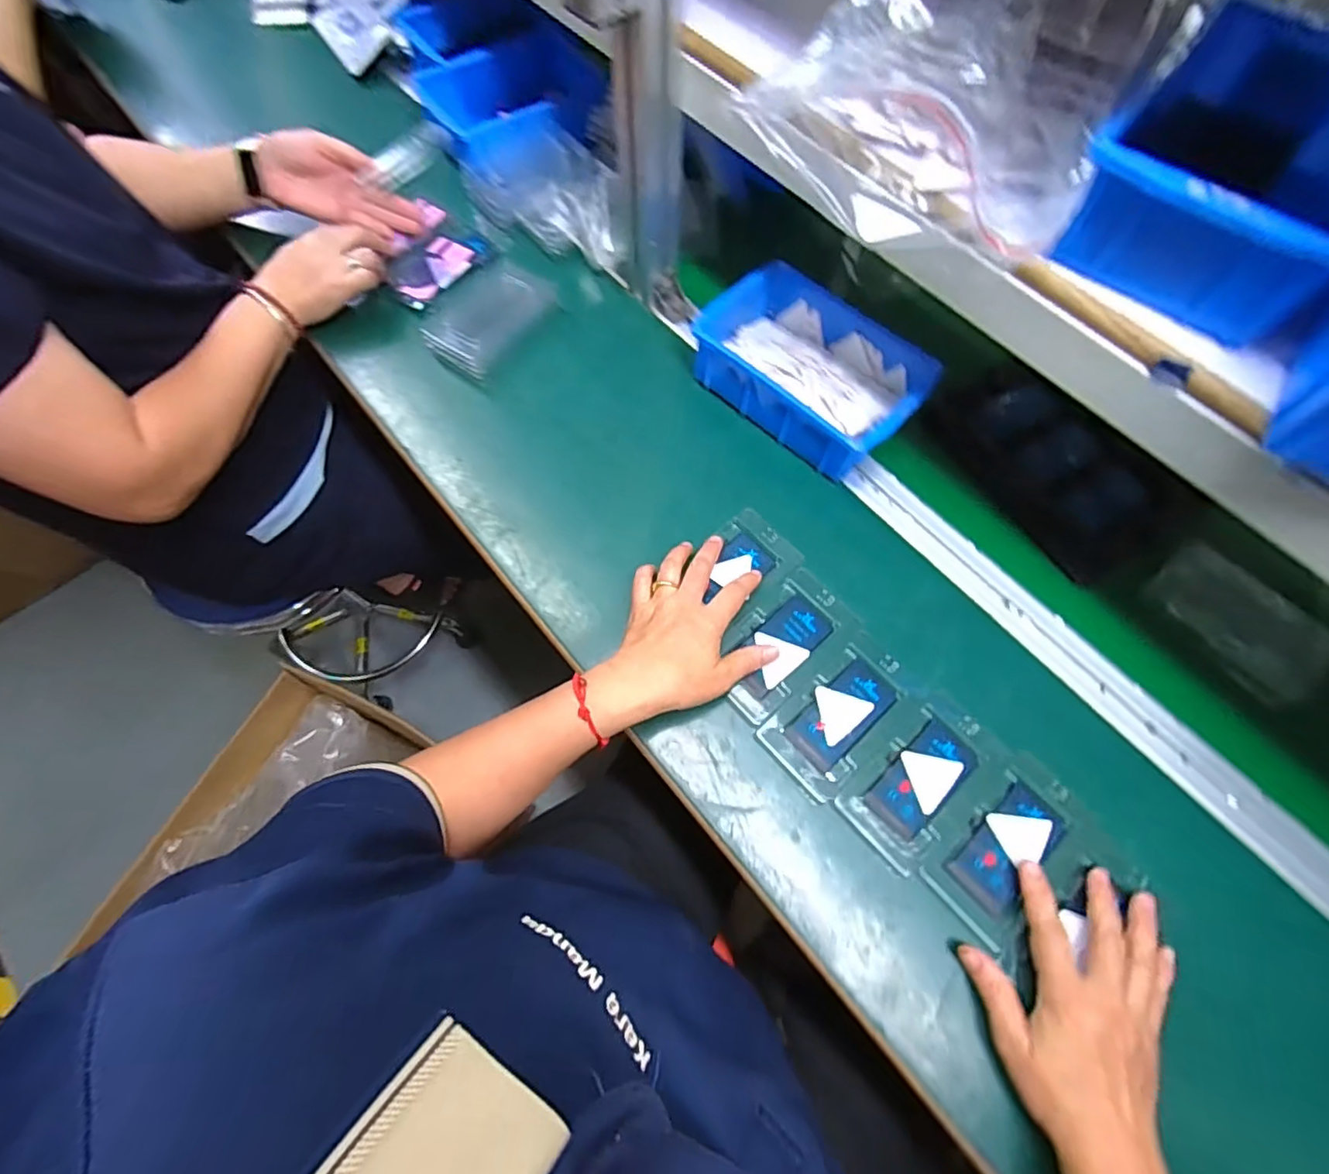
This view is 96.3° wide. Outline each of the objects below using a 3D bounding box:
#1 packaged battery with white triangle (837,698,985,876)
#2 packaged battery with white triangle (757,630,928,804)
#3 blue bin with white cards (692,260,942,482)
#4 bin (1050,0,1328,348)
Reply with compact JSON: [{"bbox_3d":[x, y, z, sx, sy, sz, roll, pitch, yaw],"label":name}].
[{"bbox_3d":[0.190,0.149,0.450,0.114,0.008,0.068,-42,74,-17],"label":"packaged battery with white triangle"},{"bbox_3d":[0.142,0.099,0.470,0.127,0.008,0.073,-41,74,-16],"label":"packaged battery with white triangle"},{"bbox_3d":[0.139,-0.210,0.568,0.208,0.055,0.143,41,72,15],"label":"blue bin with white cards"},{"bbox_3d":[0.329,-0.239,0.344,0.130,0.069,0.202,38,71,14],"label":"bin"}]

